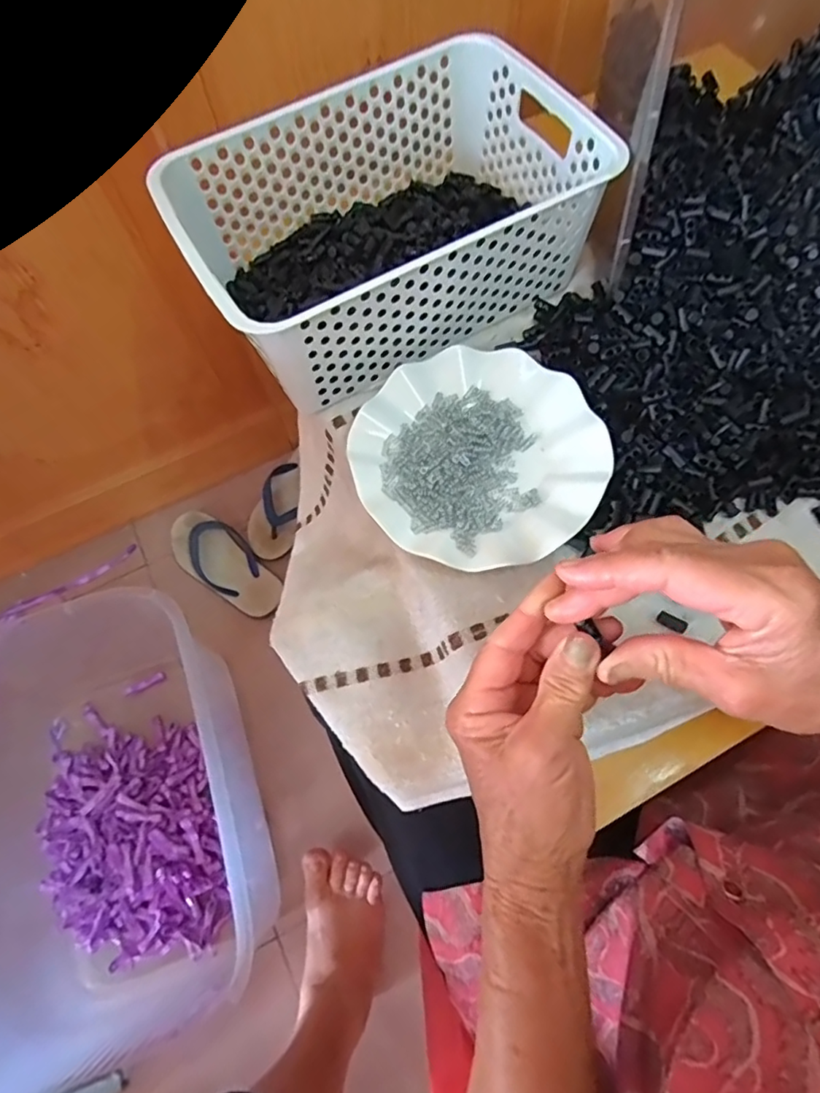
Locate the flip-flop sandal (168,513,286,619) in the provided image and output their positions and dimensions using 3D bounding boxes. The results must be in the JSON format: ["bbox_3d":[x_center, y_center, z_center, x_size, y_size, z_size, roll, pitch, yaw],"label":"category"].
[{"bbox_3d":[-0.308,0.025,0.934,0.219,0.032,0.097,35,73,14],"label":"flip-flop sandal"}]

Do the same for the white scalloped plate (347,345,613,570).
[{"bbox_3d":[0.049,-0.071,0.423,0.178,0.019,0.179,-1,68,1],"label":"white scalloped plate"}]

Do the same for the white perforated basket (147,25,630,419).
[{"bbox_3d":[-0.020,-0.261,0.453,0.302,0.099,0.199,-29,70,-10],"label":"white perforated basket"}]

